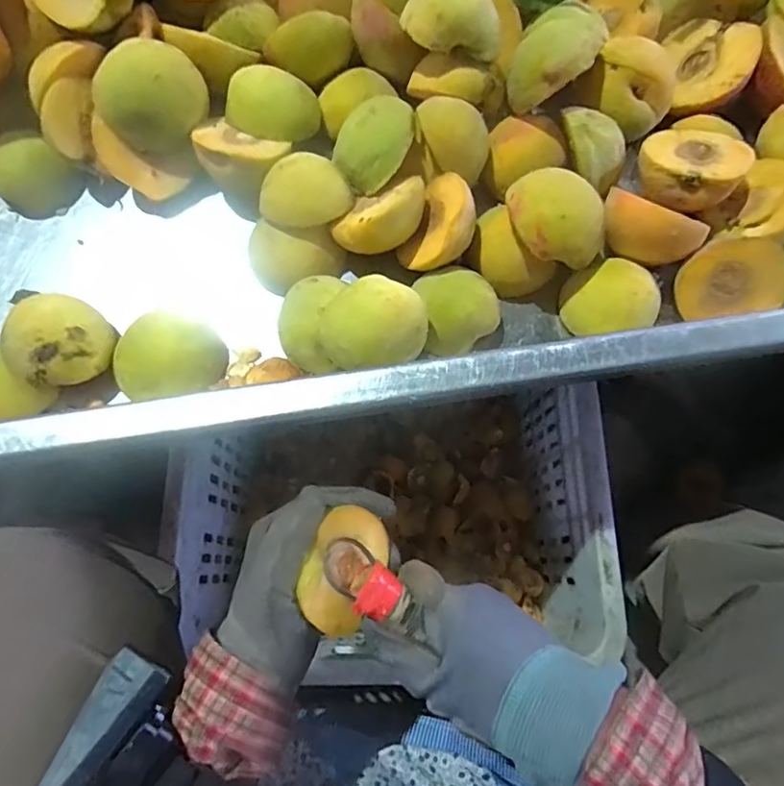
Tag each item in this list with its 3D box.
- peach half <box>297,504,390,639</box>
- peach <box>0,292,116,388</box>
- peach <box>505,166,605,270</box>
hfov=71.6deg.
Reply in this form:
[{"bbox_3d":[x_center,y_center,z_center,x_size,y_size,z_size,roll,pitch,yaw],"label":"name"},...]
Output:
[{"bbox_3d":[-0.030,0.101,0.309,0.028,0.054,0.065,-2,63,44],"label":"peach half"},{"bbox_3d":[-0.187,-0.027,0.310,0.050,0.044,0.045,-41,78,-12],"label":"peach"},{"bbox_3d":[0.094,-0.100,0.312,0.044,0.036,0.054,-23,75,-8],"label":"peach"}]

